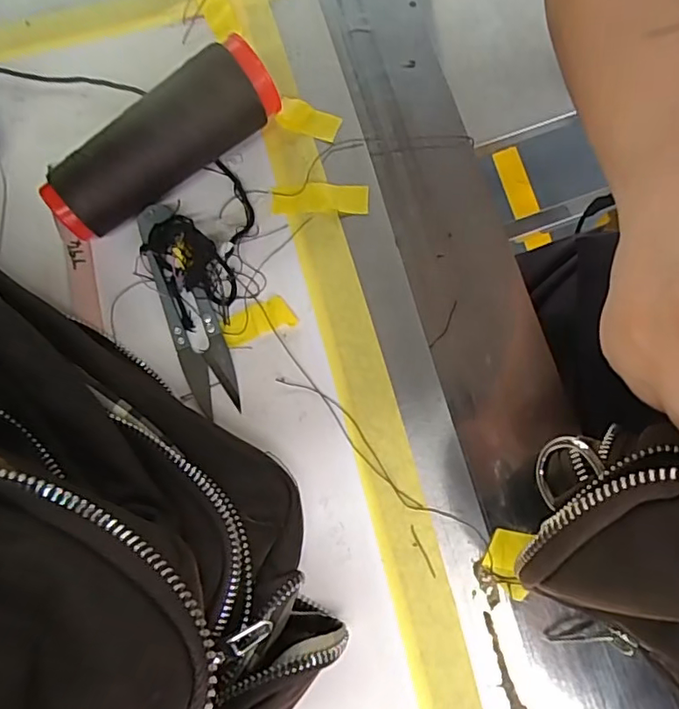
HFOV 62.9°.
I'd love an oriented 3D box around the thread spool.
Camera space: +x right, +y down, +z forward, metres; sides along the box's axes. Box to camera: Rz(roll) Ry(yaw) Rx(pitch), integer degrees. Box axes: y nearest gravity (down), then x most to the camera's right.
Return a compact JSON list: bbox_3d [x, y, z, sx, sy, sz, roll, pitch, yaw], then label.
[{"bbox_3d":[-0.081,-0.094,0.256,0.112,0.039,0.032,-36,77,-8],"label":"thread spool"}]

